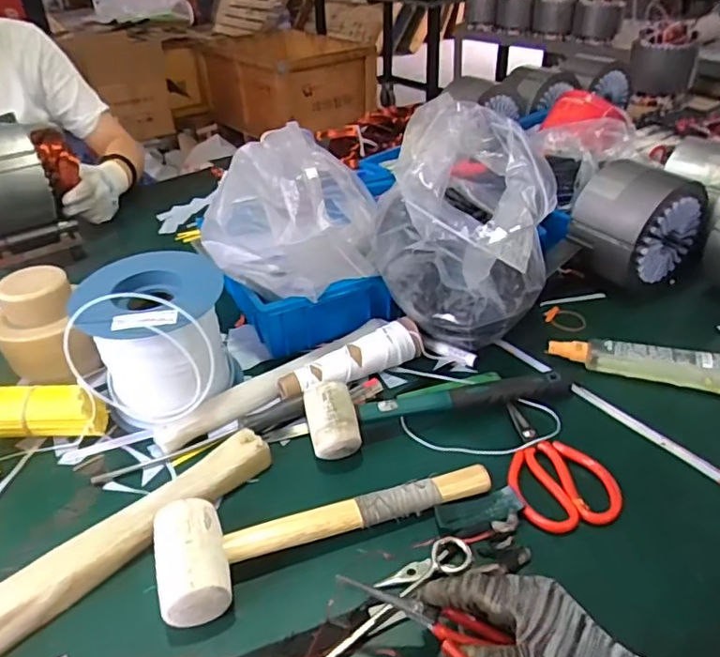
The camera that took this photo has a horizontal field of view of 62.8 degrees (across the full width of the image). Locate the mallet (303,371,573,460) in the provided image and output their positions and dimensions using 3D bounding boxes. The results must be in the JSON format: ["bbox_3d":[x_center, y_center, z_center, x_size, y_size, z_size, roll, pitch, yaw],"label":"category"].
[{"bbox_3d":[0.085,0.067,0.621,0.300,0.048,0.069,-13,37,-14],"label":"mallet"}]

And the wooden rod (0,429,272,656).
[{"bbox_3d":[-0.217,0.188,0.494,0.042,0.033,0.329,28,46,35],"label":"wooden rod"}]

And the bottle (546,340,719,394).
[{"bbox_3d":[0.326,0.040,0.665,0.218,0.043,0.050,8,37,14],"label":"bottle"}]

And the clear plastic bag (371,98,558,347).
[{"bbox_3d":[0.109,-0.092,0.643,0.183,0.237,0.156,-21,40,-25],"label":"clear plastic bag"}]

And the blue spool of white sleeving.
[{"bbox_3d":[-0.212,0.020,0.622,0.158,0.146,0.126,-16,38,-18],"label":"blue spool of white sleeving"}]

